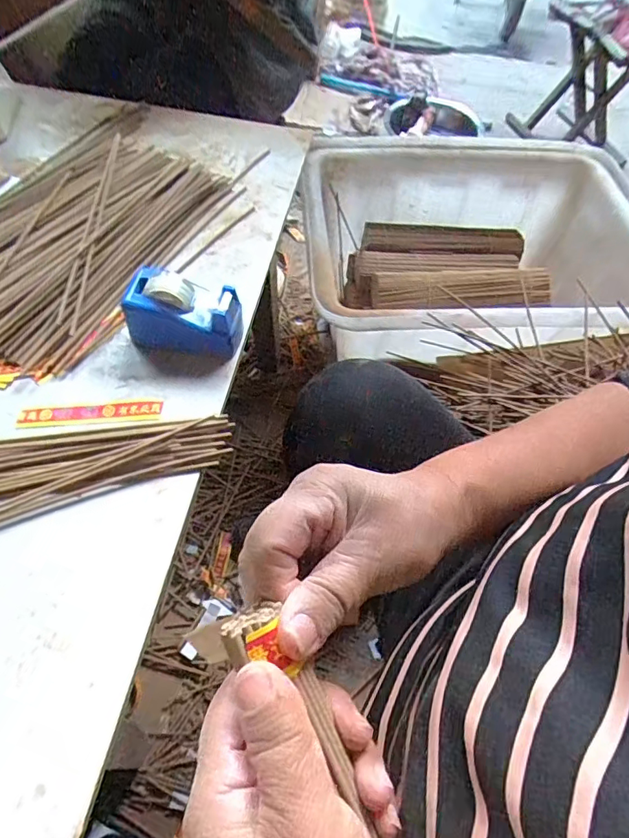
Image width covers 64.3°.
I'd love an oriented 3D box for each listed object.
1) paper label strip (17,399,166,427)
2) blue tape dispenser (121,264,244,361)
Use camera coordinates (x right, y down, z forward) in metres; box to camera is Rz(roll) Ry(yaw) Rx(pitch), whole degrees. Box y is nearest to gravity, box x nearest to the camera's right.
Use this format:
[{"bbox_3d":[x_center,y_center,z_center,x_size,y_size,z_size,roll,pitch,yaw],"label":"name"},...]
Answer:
[{"bbox_3d":[-0.193,-0.005,0.433,0.117,0.004,0.020,-4,58,-7],"label":"paper label strip"},{"bbox_3d":[-0.120,-0.097,0.464,0.101,0.060,0.053,13,57,4],"label":"blue tape dispenser"}]

